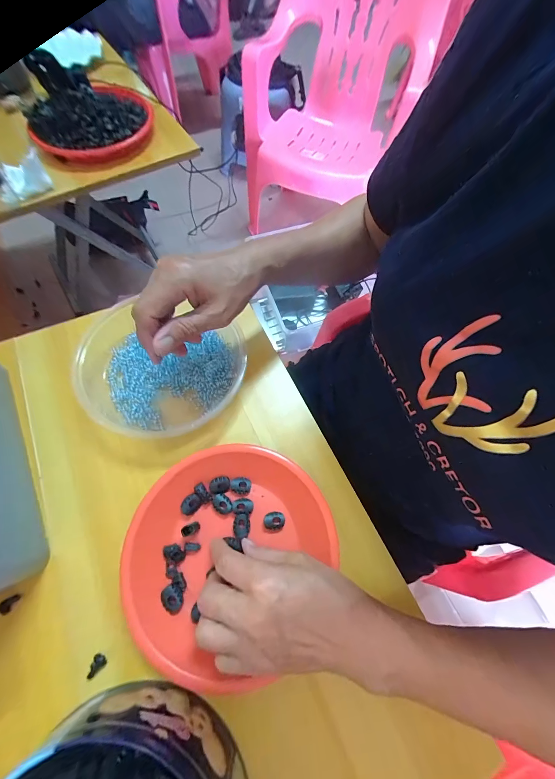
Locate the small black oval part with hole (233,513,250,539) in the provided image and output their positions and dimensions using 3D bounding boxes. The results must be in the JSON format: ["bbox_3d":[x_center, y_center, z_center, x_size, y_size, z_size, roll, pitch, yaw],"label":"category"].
[{"bbox_3d":[-0.037,0.140,0.297,0.016,0.004,0.023,4,67,-1],"label":"small black oval part with hole"}]

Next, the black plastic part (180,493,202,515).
[{"bbox_3d":[-0.091,0.120,0.302,0.016,0.007,0.021,43,71,14],"label":"black plastic part"}]

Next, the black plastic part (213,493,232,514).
[{"bbox_3d":[-0.058,0.120,0.303,0.021,0.004,0.016,37,70,12],"label":"black plastic part"}]

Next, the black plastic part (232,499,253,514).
[{"bbox_3d":[-0.036,0.122,0.303,0.021,0.004,0.015,-3,67,-4],"label":"black plastic part"}]

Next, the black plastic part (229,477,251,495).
[{"bbox_3d":[-0.040,0.104,0.313,0.022,0.008,0.017,9,67,1],"label":"black plastic part"}]

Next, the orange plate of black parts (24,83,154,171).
[{"bbox_3d":[-0.385,-0.558,0.602,0.234,0.065,0.198,-19,69,-11],"label":"orange plate of black parts"}]

